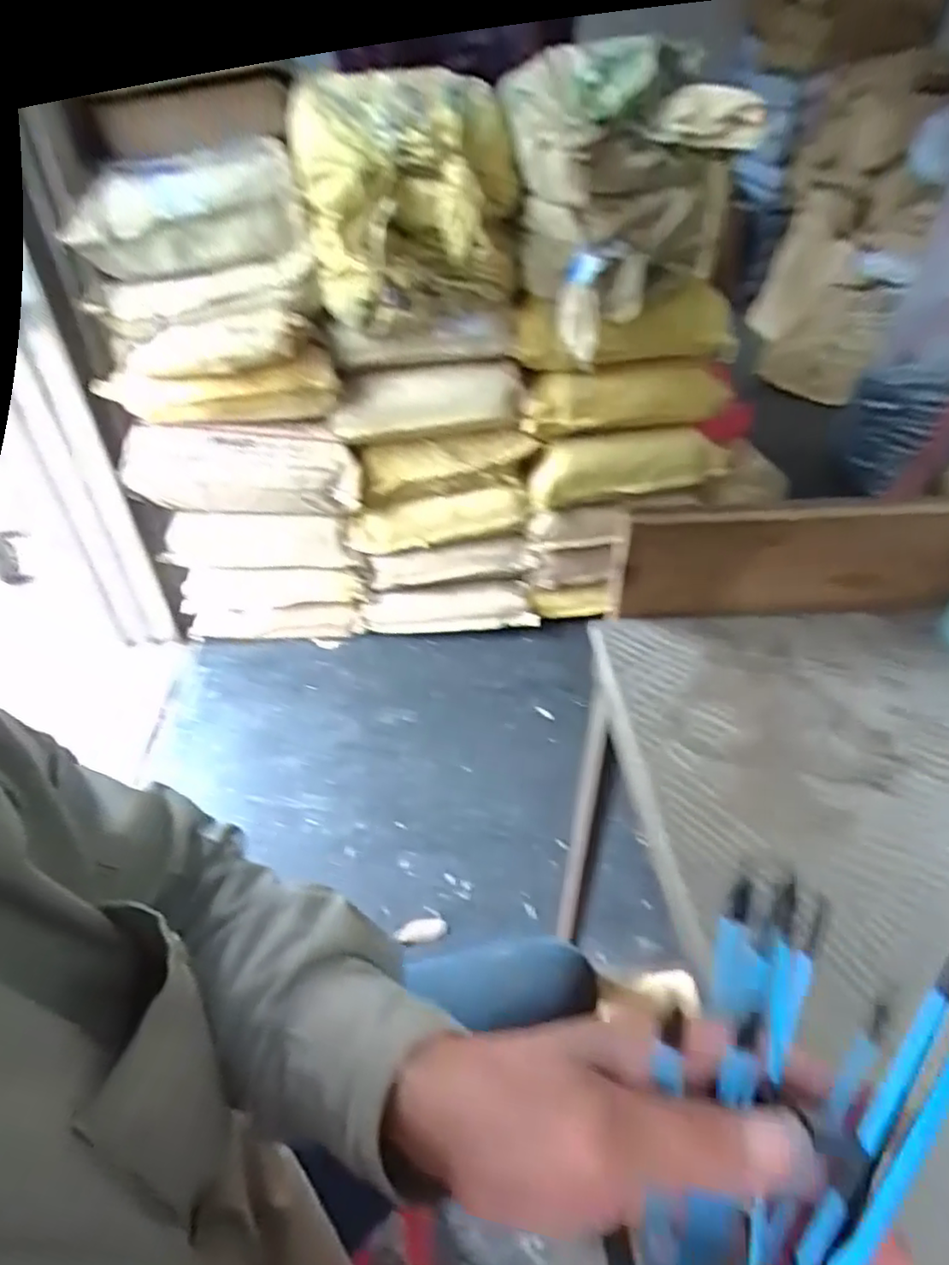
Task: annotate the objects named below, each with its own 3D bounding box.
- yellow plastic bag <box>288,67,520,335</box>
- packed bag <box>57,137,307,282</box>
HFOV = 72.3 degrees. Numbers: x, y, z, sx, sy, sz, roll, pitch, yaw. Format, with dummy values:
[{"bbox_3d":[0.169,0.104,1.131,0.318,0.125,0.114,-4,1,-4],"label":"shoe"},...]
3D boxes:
[{"bbox_3d":[-0.113,-0.747,1.146,0.371,0.358,0.244,-6,41,-6],"label":"yellow plastic bag"},{"bbox_3d":[-0.494,-0.726,1.125,0.393,0.170,0.112,-7,41,-8],"label":"packed bag"}]

